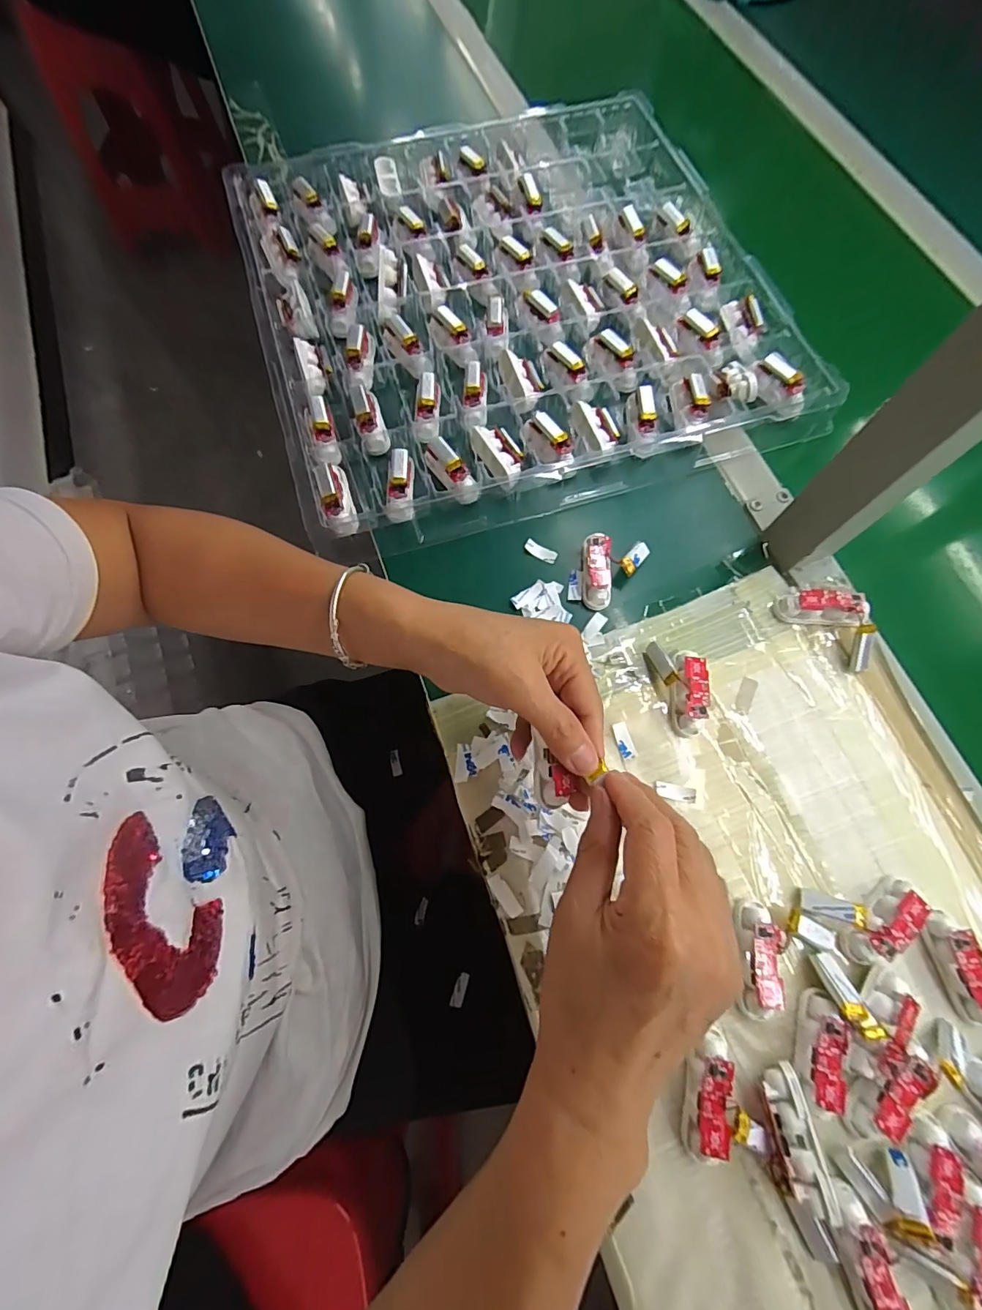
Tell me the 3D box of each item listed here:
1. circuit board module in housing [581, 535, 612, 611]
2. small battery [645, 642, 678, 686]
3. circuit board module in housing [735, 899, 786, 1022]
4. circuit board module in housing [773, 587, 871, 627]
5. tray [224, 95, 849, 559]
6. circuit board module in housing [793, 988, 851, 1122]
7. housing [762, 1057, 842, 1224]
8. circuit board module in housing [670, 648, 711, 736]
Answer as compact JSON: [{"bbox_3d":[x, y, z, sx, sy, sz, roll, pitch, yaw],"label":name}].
[{"bbox_3d":[0.082,-0.067,0.372,0.020,0.017,0.060,3,71,-1],"label":"circuit board module in housing"},{"bbox_3d":[0.124,0.006,0.347,0.012,0.005,0.034,-42,49,27],"label":"small battery"},{"bbox_3d":[0.162,0.184,0.286,0.020,0.018,0.063,9,71,1],"label":"circuit board module in housing"},{"bbox_3d":[0.246,-0.036,0.356,0.056,0.023,0.021,4,71,0],"label":"circuit board module in housing"},{"bbox_3d":[0.017,-0.346,0.455,0.455,0.040,0.454,-16,73,-7],"label":"tray"},{"bbox_3d":[0.189,0.227,0.275,0.018,0.021,0.058,19,62,6],"label":"circuit board module in housing"},{"bbox_3d":[0.164,0.260,0.257,0.020,0.017,0.059,-6,59,-1],"label":"housing"},{"bbox_3d":[0.141,0.026,0.341,0.021,0.019,0.061,8,71,1],"label":"circuit board module in housing"}]

